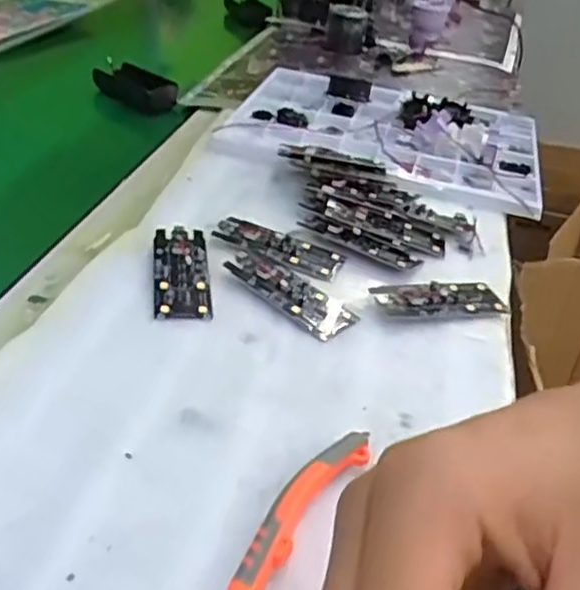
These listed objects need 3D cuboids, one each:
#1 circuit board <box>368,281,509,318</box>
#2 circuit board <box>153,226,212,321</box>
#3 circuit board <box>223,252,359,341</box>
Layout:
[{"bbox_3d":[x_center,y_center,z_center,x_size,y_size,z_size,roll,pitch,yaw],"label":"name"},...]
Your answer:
[{"bbox_3d":[0.107,0.003,0.509,0.101,0.009,0.039,-2,35,-14],"label":"circuit board"},{"bbox_3d":[-0.077,-0.018,0.501,0.038,0.010,0.101,0,35,-11],"label":"circuit board"},{"bbox_3d":[-0.003,-0.003,0.493,0.101,0.007,0.036,28,39,27],"label":"circuit board"}]

